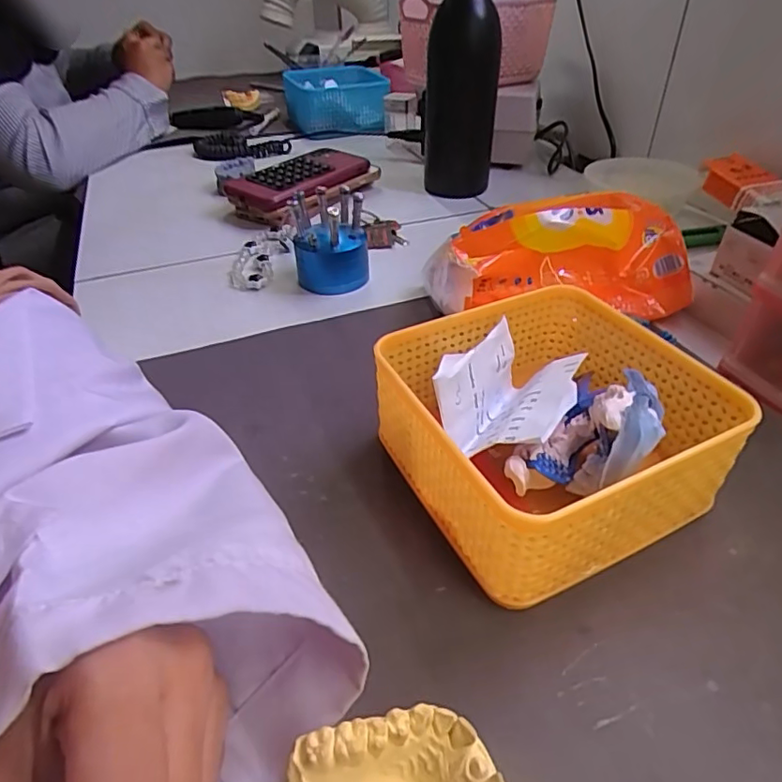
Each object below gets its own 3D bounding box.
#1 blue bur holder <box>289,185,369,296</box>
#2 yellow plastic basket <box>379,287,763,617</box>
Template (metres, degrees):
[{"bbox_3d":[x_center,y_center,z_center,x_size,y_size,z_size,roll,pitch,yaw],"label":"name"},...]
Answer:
[{"bbox_3d":[-0.049,-0.121,0.447,0.057,0.067,0.058,-7,40,-5],"label":"blue bur holder"},{"bbox_3d":[0.075,0.017,0.273,0.132,0.067,0.130,-19,42,-20],"label":"yellow plastic basket"}]

